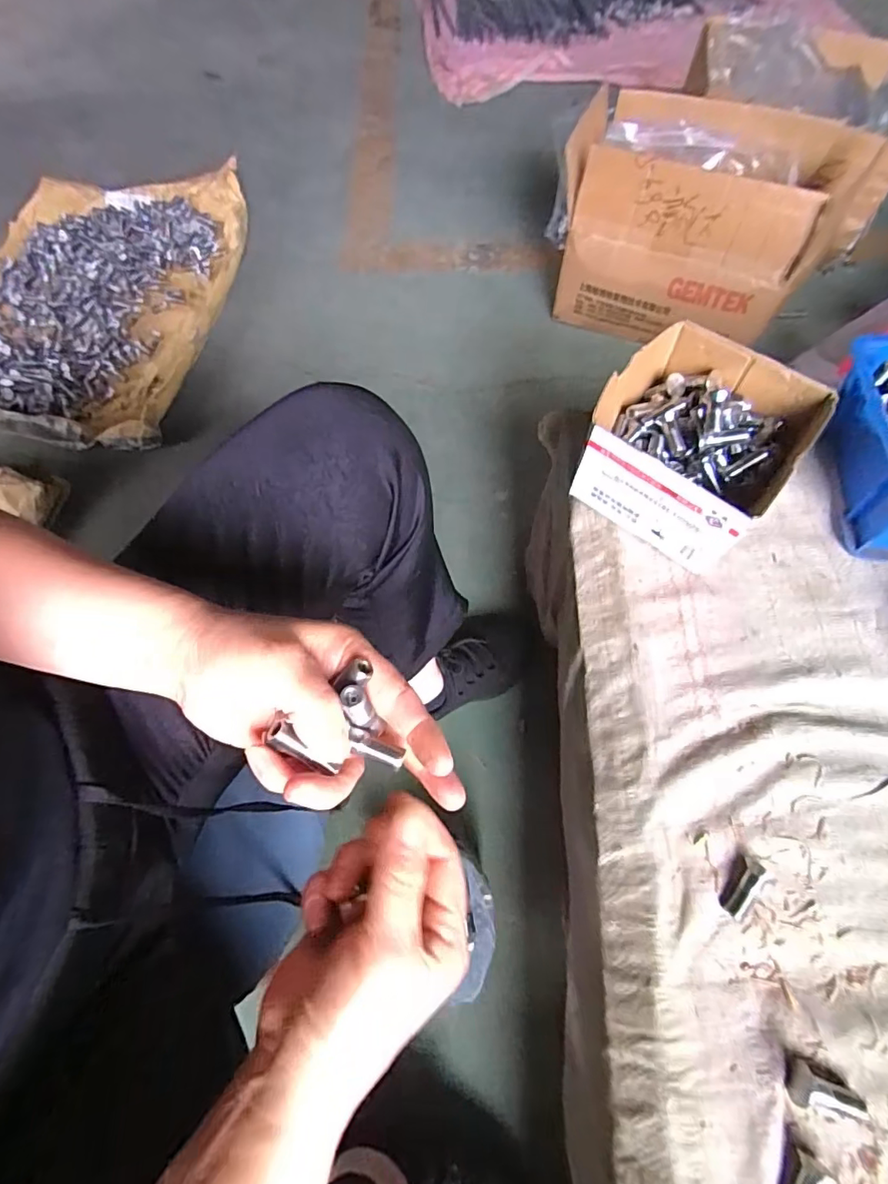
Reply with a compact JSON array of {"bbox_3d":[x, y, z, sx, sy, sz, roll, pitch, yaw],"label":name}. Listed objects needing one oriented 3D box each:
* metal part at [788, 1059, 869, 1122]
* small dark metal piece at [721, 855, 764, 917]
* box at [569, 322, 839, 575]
[{"bbox_3d":[0.201,0.262,0.279,0.038,0.012,0.019,13,64,7],"label":"metal part"},{"bbox_3d":[0.180,0.178,0.321,0.012,0.013,0.033,32,67,15],"label":"small dark metal piece"},{"bbox_3d":[0.194,-0.117,0.427,0.138,0.084,0.146,37,68,17],"label":"box"}]

